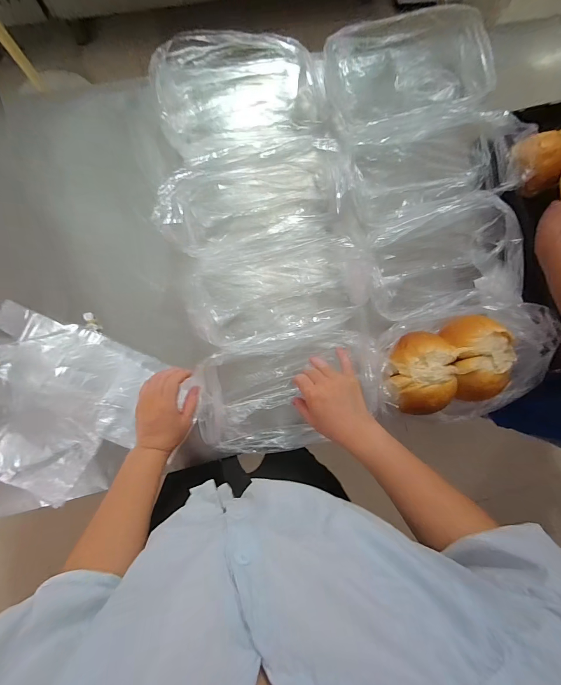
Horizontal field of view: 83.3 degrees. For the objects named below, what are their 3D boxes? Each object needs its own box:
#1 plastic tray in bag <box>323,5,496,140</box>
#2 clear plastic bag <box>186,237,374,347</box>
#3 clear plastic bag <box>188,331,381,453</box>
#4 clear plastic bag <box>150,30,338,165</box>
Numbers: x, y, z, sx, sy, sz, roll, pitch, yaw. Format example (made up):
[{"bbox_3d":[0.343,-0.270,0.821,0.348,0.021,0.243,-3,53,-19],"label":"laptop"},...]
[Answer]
[{"bbox_3d":[0.261,-0.551,0.658,0.344,0.080,0.204,-18,87,-5],"label":"plastic tray in bag"},{"bbox_3d":[0.006,-0.109,0.622,0.336,0.085,0.193,-10,86,-5],"label":"clear plastic bag"},{"bbox_3d":[0.020,0.091,0.602,0.325,0.090,0.199,-10,86,-5],"label":"clear plastic bag"},{"bbox_3d":[-0.065,-0.461,0.633,0.340,0.091,0.276,-7,86,-5],"label":"clear plastic bag"}]

